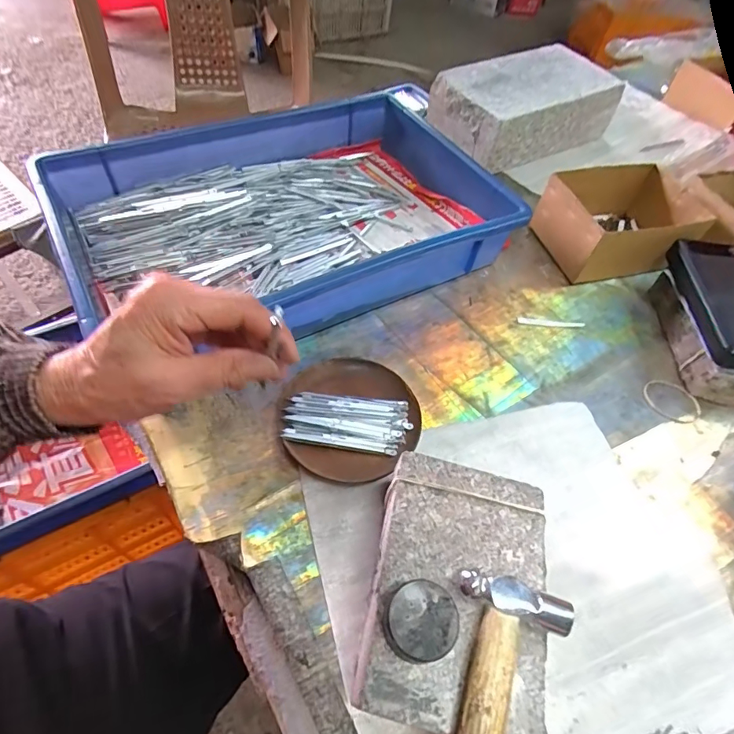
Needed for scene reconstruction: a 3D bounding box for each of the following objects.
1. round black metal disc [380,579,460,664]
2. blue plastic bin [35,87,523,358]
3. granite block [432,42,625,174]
[{"bbox_3d":[0.028,0.138,0.250,0.039,0.022,0.037,3,55,-4],"label":"round black metal disc"},{"bbox_3d":[-0.081,-0.160,0.492,0.406,0.077,0.274,-23,61,-20],"label":"blue plastic bin"},{"bbox_3d":[0.225,-0.371,0.660,0.245,0.079,0.137,-23,60,-19],"label":"granite block"}]

